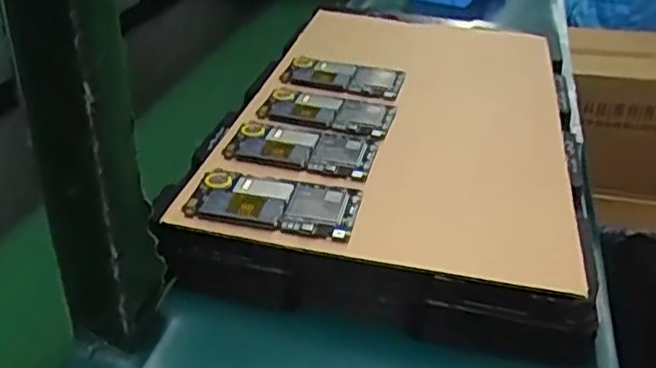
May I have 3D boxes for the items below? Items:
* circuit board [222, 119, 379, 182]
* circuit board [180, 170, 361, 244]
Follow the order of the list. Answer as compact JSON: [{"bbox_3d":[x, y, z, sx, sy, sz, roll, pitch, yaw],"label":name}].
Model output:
[{"bbox_3d":[-0.023,-0.030,0.571,0.122,0.013,0.068,8,32,11],"label":"circuit board"},{"bbox_3d":[-0.040,0.013,0.502,0.121,0.009,0.066,8,35,10],"label":"circuit board"}]

